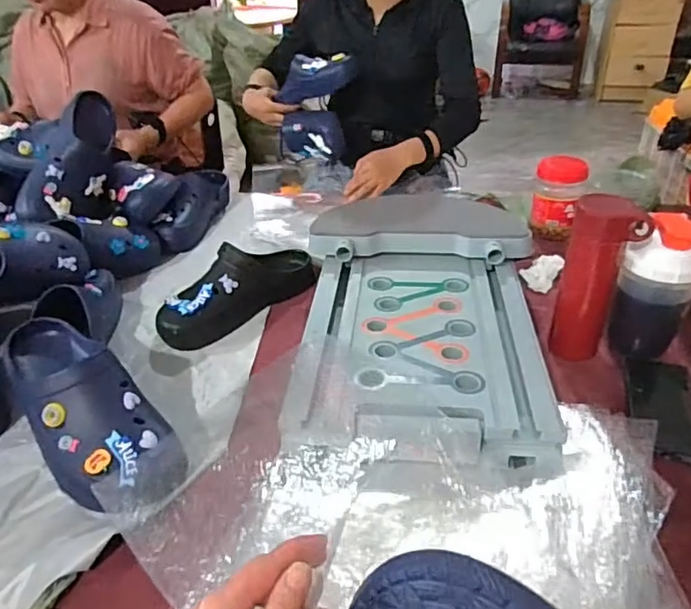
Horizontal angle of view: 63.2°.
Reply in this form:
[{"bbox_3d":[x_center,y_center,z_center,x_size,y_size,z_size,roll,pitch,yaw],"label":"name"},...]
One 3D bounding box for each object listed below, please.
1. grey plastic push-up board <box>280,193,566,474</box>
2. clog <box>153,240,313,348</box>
[{"bbox_3d":[0.101,-0.017,0.772,0.328,0.089,0.512,0,34,2],"label":"grey plastic push-up board"},{"bbox_3d":[-0.166,-0.034,0.881,0.089,0.094,0.278,27,44,36],"label":"clog"}]

